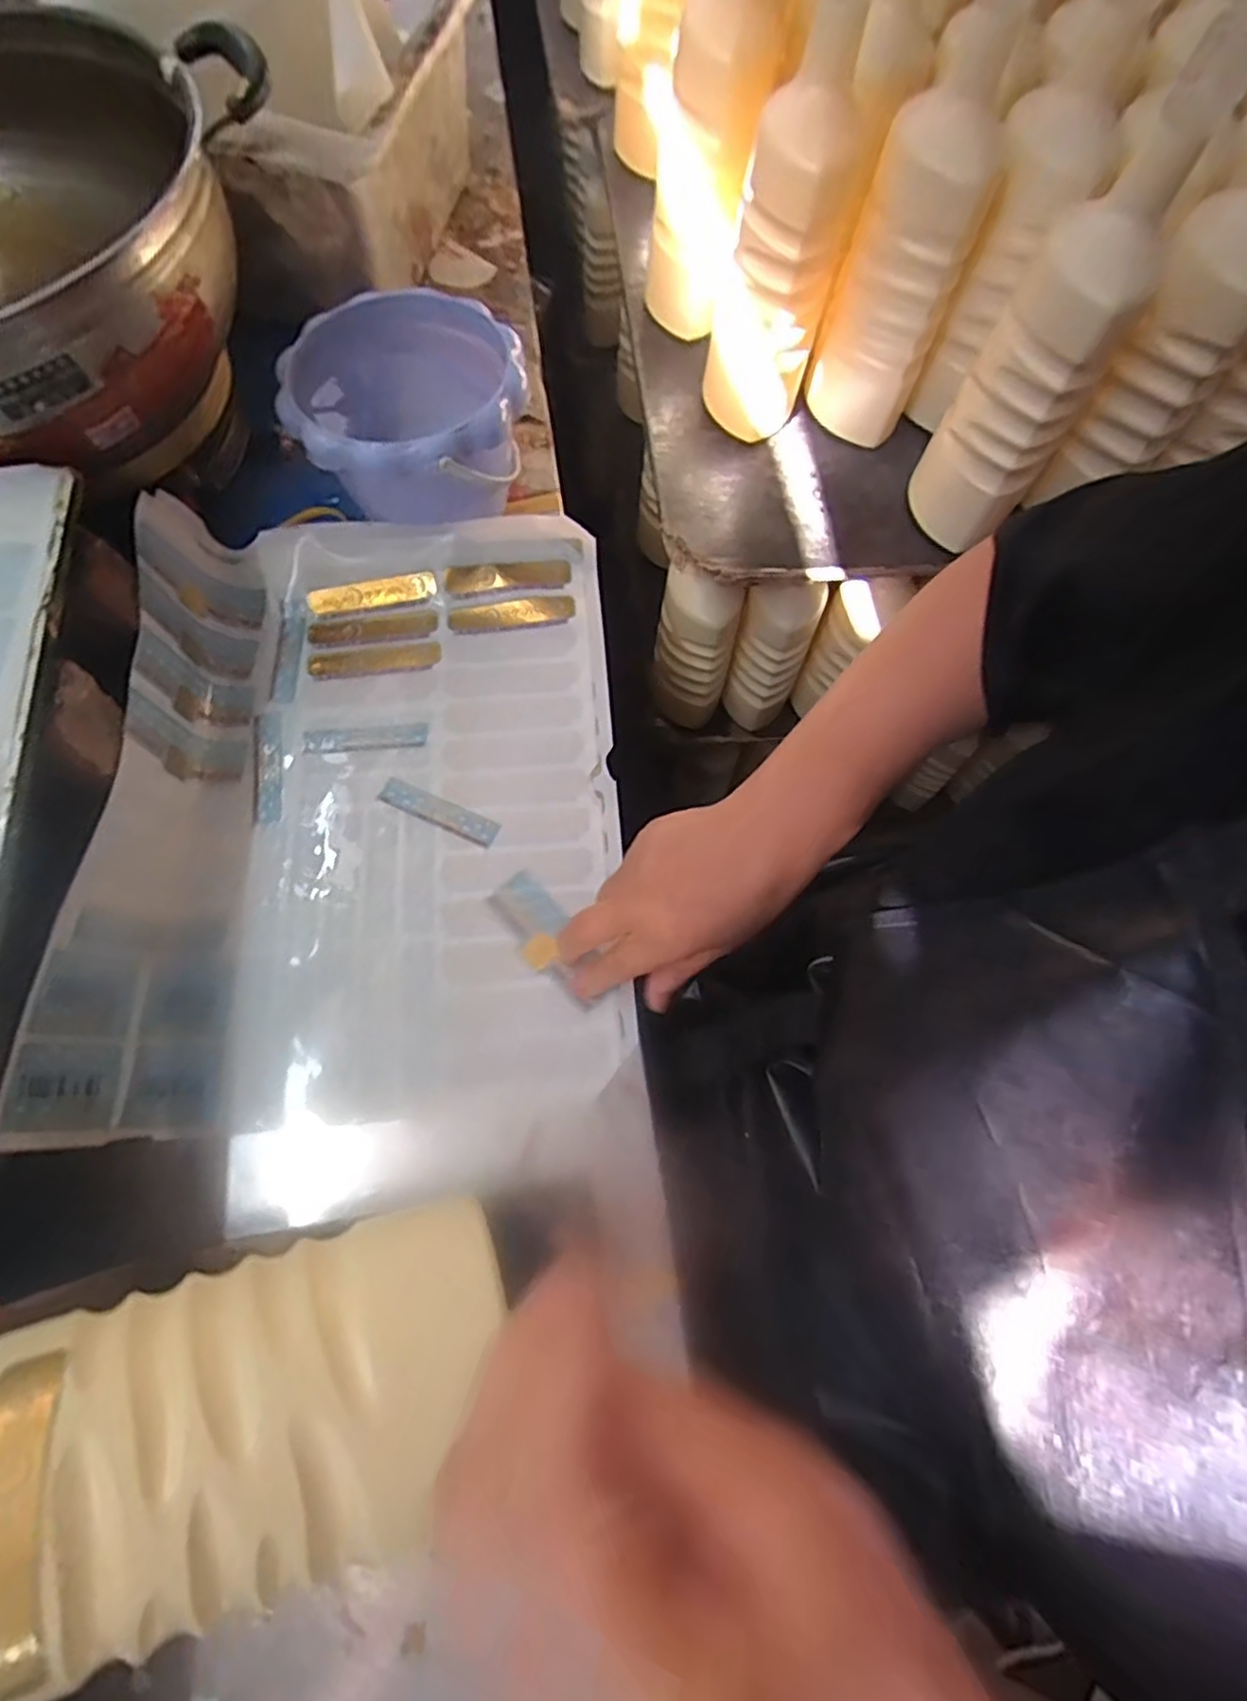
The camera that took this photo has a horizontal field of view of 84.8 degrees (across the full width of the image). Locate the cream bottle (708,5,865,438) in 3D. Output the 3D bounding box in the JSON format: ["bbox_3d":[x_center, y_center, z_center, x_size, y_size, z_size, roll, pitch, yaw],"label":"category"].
[{"bbox_3d":[0.110,-0.403,0.476,0.083,0.211,0.078,17,69,3],"label":"cream bottle"}]

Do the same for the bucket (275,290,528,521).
[{"bbox_3d":[-0.146,-0.301,0.499,0.157,0.116,0.161,3,69,-2],"label":"bucket"}]

